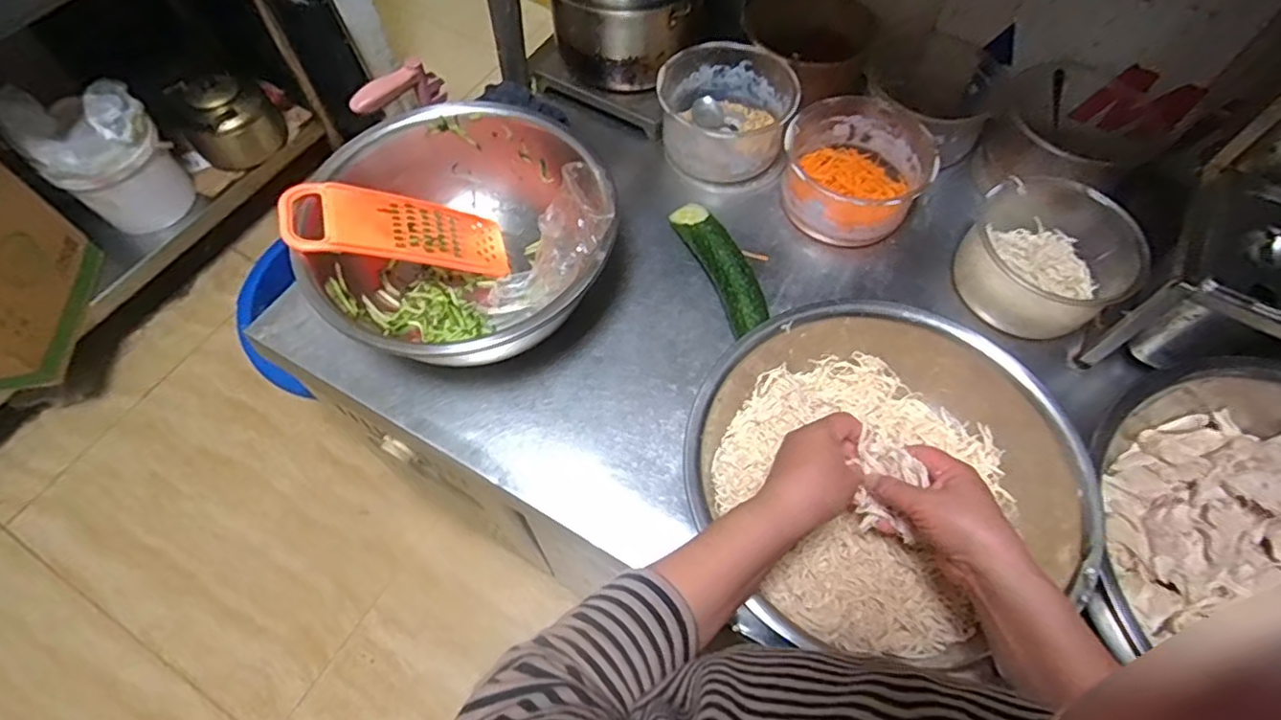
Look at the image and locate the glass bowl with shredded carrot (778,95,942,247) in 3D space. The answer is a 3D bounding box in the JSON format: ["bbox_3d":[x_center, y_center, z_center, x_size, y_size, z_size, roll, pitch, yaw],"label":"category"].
[{"bbox_3d":[0.264,-0.236,0.808,0.173,0.090,0.170,0,62,0],"label":"glass bowl with shredded carrot"}]

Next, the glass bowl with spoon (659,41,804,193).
[{"bbox_3d":[0.113,-0.323,0.849,0.168,0.093,0.170,0,62,0],"label":"glass bowl with spoon"}]

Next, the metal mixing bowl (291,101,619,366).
[{"bbox_3d":[-0.197,-0.150,0.729,0.312,0.138,0.315,0,62,0],"label":"metal mixing bowl"}]

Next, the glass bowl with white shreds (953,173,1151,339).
[{"bbox_3d":[0.462,-0.120,0.749,0.171,0.089,0.184,0,62,0],"label":"glass bowl with white shreds"}]

